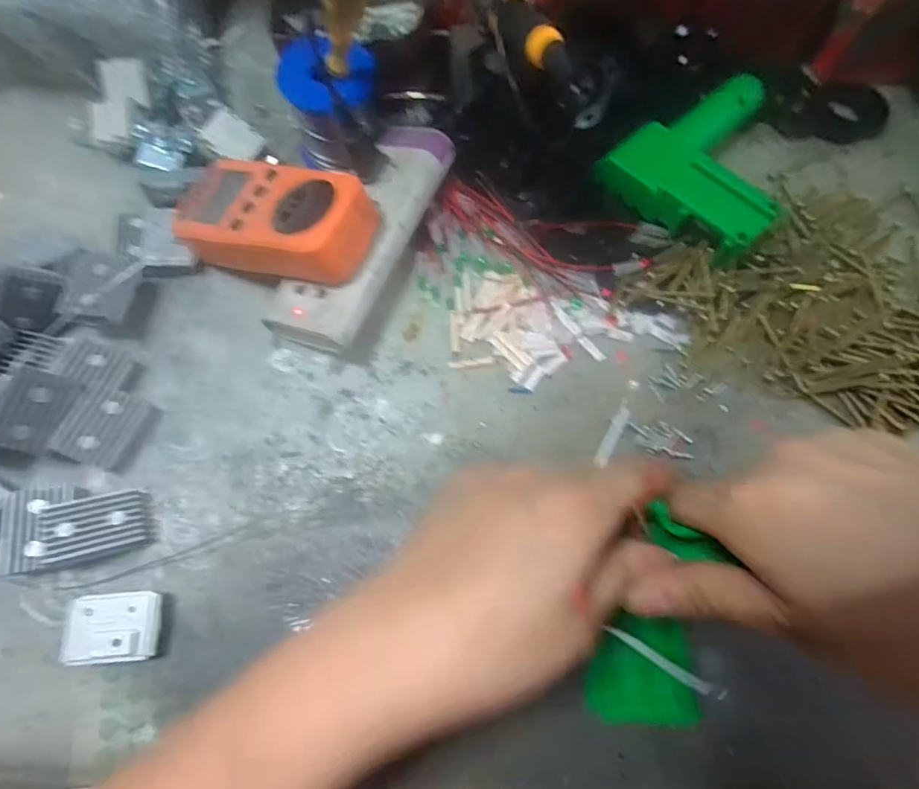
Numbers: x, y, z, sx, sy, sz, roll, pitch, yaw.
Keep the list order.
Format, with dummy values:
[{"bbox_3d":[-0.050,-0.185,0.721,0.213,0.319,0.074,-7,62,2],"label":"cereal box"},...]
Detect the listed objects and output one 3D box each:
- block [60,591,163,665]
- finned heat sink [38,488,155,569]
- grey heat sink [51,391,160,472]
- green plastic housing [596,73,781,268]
[{"bbox_3d":[-0.182,0.124,0.262,0.046,0.017,0.032,-3,71,-2],"label":"block"},{"bbox_3d":[-0.201,0.073,0.274,0.051,0.011,0.033,-8,81,-38],"label":"finned heat sink"},{"bbox_3d":[-0.210,0.020,0.292,0.011,0.037,0.046,1,60,47],"label":"grey heat sink"},{"bbox_3d":[0.190,-0.165,0.353,0.146,0.036,0.112,-38,76,-12],"label":"green plastic housing"}]

